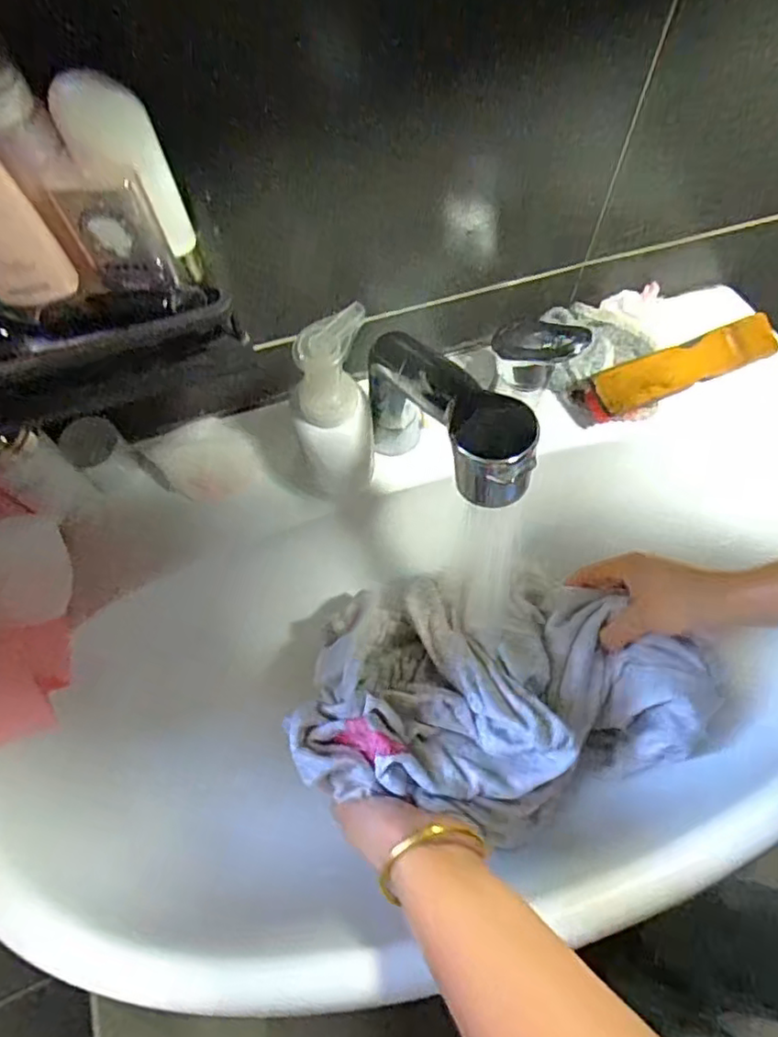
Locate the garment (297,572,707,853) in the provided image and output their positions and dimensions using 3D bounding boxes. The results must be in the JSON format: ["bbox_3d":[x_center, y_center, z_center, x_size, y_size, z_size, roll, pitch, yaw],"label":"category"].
[{"bbox_3d":[0.094,0.135,0.476,0.286,0.117,0.200,13,64,6],"label":"garment"}]

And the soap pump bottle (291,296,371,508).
[{"bbox_3d":[-0.042,-0.077,0.438,0.058,0.140,0.069,-6,64,-3],"label":"soap pump bottle"}]

